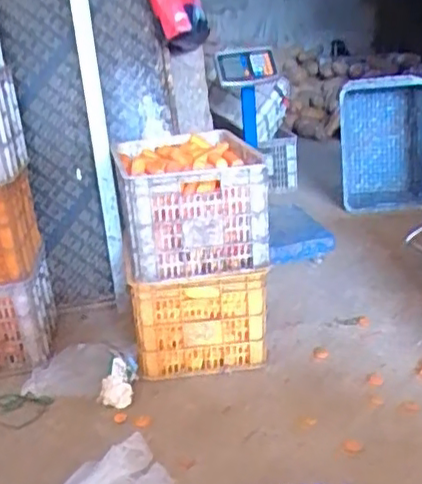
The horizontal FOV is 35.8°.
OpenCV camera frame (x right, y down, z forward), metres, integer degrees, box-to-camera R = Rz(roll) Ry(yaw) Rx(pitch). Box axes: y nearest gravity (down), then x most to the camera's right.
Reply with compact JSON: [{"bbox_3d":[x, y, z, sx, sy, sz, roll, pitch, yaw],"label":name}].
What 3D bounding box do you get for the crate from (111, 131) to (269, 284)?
[{"bbox_3d":[-0.069,-0.124,1.822,0.355,0.247,0.592,-9,19,-7],"label":"crate"}]

